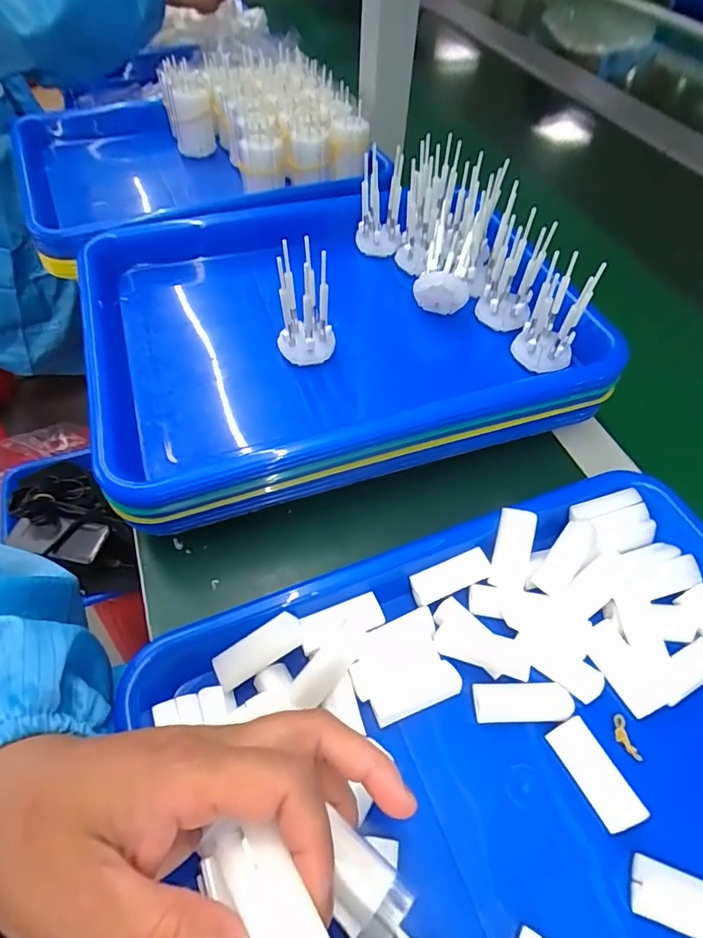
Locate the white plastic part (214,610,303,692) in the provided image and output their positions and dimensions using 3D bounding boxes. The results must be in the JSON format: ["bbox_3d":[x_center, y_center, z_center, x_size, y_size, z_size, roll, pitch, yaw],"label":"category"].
[{"bbox_3d":[-0.047,0.090,0.254,0.047,0.008,0.017,-33,86,-2],"label":"white plastic part"}]

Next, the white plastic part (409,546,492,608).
[{"bbox_3d":[0.057,0.061,0.285,0.047,0.012,0.016,-18,57,-16],"label":"white plastic part"}]

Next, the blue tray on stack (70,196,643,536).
[{"bbox_3d":[-0.022,-0.110,0.364,0.321,0.044,0.261,-15,56,-13],"label":"blue tray on stack"}]

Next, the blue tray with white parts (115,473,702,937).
[{"bbox_3d":[0.085,0.142,0.229,0.338,0.042,0.240,-18,54,-13],"label":"blue tray with white parts"}]

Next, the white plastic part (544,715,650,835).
[{"bbox_3d":[0.114,0.142,0.236,0.017,0.011,0.046,-22,58,-18],"label":"white plastic part"}]

